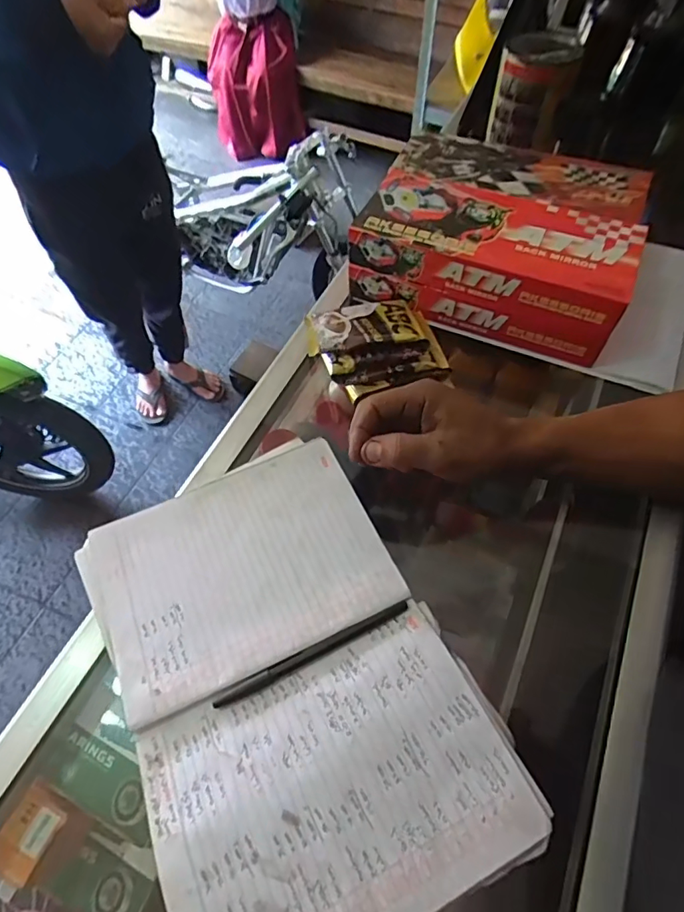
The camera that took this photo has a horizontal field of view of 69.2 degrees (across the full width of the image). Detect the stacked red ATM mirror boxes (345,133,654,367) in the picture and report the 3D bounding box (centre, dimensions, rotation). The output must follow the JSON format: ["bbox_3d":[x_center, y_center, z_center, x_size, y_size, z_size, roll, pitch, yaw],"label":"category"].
[{"bbox_3d":[0.168,-0.239,0.530,0.262,0.081,0.216,22,62,12],"label":"stacked red ATM mirror boxes"}]

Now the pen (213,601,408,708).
[{"bbox_3d":[-0.019,0.138,0.348,0.145,0.005,0.010,-23,63,-13],"label":"pen"}]

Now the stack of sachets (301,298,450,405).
[{"bbox_3d":[0.033,-0.111,0.475,0.128,0.046,0.105,-9,60,-6],"label":"stack of sachets"}]

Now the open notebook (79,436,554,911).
[{"bbox_3d":[-0.041,0.142,0.342,0.212,0.029,0.318,-24,63,-14],"label":"open notebook"}]

